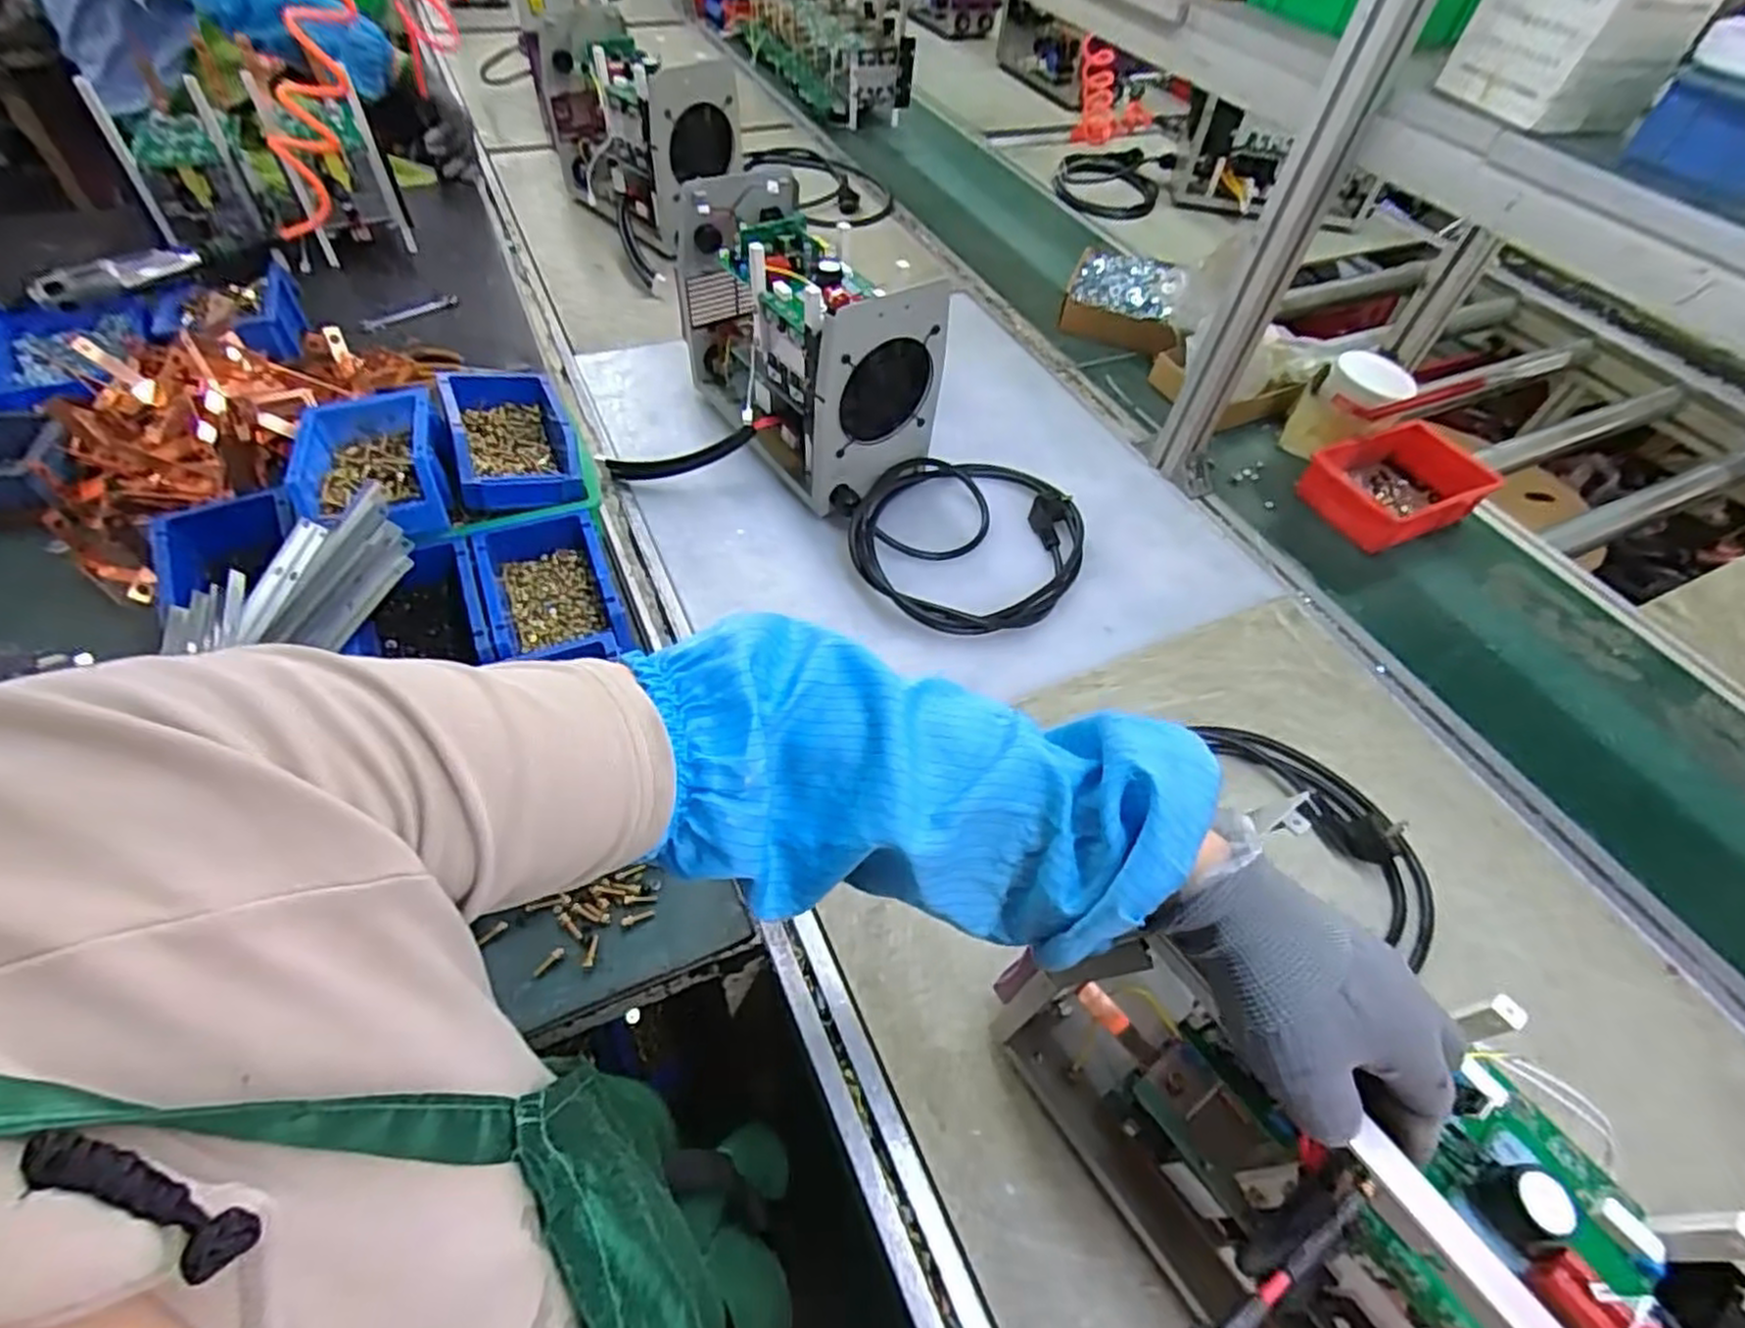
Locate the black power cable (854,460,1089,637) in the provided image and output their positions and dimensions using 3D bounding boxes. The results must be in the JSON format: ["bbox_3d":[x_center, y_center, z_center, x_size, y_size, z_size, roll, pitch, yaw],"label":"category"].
[{"bbox_3d":[0.106,-0.144,0.813,0.244,0.041,0.278,31,55,17],"label":"black power cable"}]

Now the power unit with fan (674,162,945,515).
[{"bbox_3d":[-0.081,-0.360,0.832,0.156,0.231,0.335,-25,59,-23],"label":"power unit with fan"}]

